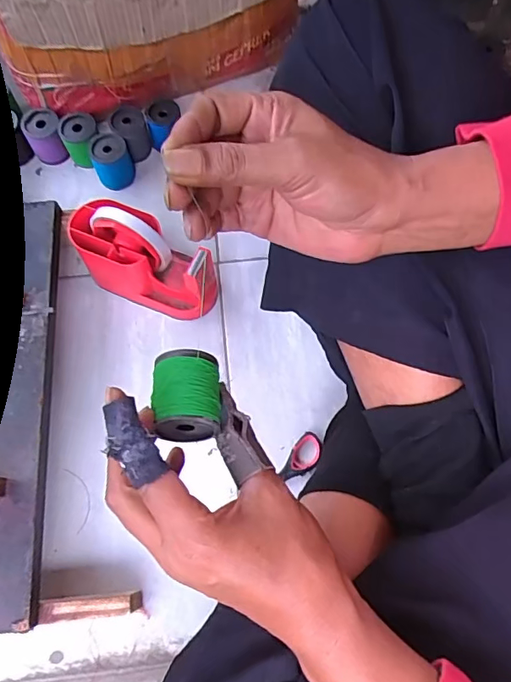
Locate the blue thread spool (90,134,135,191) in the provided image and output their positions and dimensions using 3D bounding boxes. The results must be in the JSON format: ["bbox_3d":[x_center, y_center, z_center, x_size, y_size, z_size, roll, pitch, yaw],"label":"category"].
[{"bbox_3d":[-0.172,-0.214,0.595,0.044,0.055,0.043,0,69,0],"label":"blue thread spool"}]

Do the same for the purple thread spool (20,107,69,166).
[{"bbox_3d":[-0.257,-0.251,0.606,0.042,0.046,0.050,-22,71,-9],"label":"purple thread spool"}]

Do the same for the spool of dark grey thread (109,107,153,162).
[{"bbox_3d":[-0.151,-0.252,0.601,0.040,0.048,0.038,0,69,0],"label":"spool of dark grey thread"}]

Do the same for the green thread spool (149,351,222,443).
[{"bbox_3d":[-0.045,0.035,0.322,0.043,0.036,0.054,-2,69,-1],"label":"green thread spool"}]

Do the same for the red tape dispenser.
[{"bbox_3d":[-0.116,-0.085,0.514,0.144,0.107,0.061,23,70,8],"label":"red tape dispenser"}]

